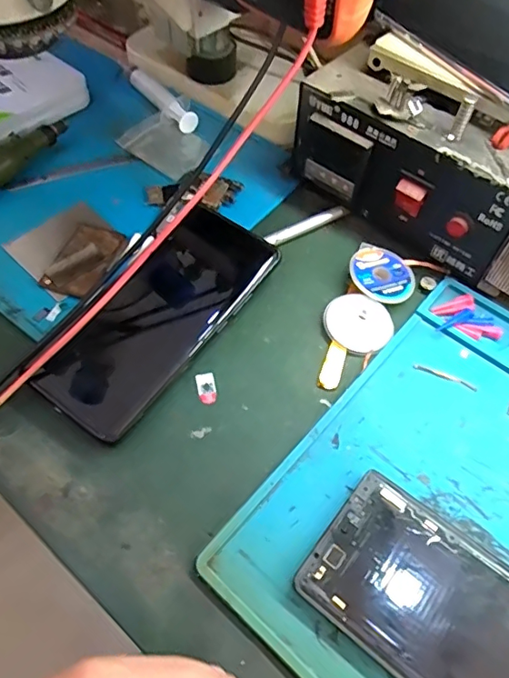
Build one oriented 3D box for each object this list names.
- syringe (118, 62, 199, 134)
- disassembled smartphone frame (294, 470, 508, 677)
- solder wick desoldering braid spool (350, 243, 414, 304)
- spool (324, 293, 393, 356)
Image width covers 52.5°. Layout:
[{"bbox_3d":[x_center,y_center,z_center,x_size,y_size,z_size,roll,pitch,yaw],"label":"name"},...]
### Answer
[{"bbox_3d":[-0.083,-0.211,0.448,0.026,0.016,0.108,-28,62,-15],"label":"syringe"},{"bbox_3d":[0.103,0.136,0.233,0.161,0.011,0.073,34,64,20],"label":"disassembled smartphone frame"},{"bbox_3d":[0.086,-0.045,0.348,0.042,0.012,0.045,-1,58,1],"label":"solder wick desoldering braid spool"},{"bbox_3d":[0.066,-0.011,0.331,0.043,0.007,0.039,32,64,19],"label":"spool"}]

